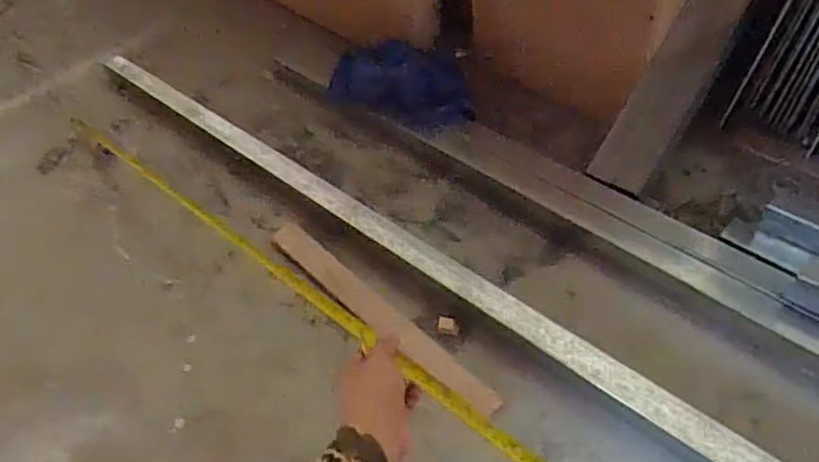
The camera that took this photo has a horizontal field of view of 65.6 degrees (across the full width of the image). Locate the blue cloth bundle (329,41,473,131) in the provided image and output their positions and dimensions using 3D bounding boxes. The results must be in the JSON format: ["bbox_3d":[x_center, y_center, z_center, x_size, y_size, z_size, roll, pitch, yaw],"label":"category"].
[{"bbox_3d":[-0.016,-0.306,1.302,0.305,0.089,0.148,13,53,22],"label":"blue cloth bundle"}]

